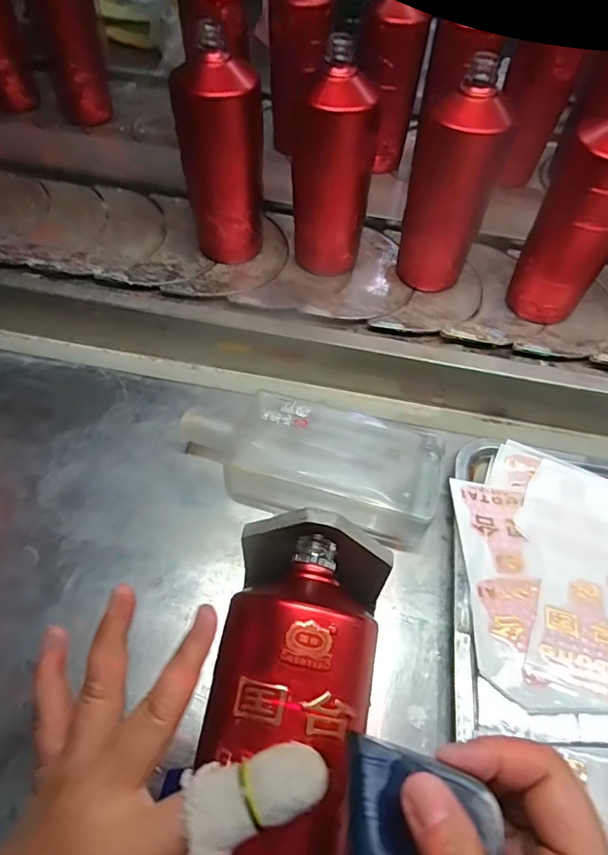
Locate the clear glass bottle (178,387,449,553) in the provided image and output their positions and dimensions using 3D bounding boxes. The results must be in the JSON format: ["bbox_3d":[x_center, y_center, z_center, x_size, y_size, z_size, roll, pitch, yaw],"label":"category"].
[{"bbox_3d":[0.003,0.031,0.431,0.225,0.049,0.102,15,54,8],"label":"clear glass bottle"}]

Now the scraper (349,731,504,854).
[{"bbox_3d":[0.047,0.167,0.198,0.059,0.004,0.071,1,82,18],"label":"scraper"}]

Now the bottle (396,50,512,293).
[{"bbox_3d":[0.142,-0.231,0.496,0.068,0.197,0.067,-23,65,-16],"label":"bottle"}]

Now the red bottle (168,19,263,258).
[{"bbox_3d":[-0.084,-0.271,0.511,0.070,0.203,0.064,2,60,-3],"label":"red bottle"}]

